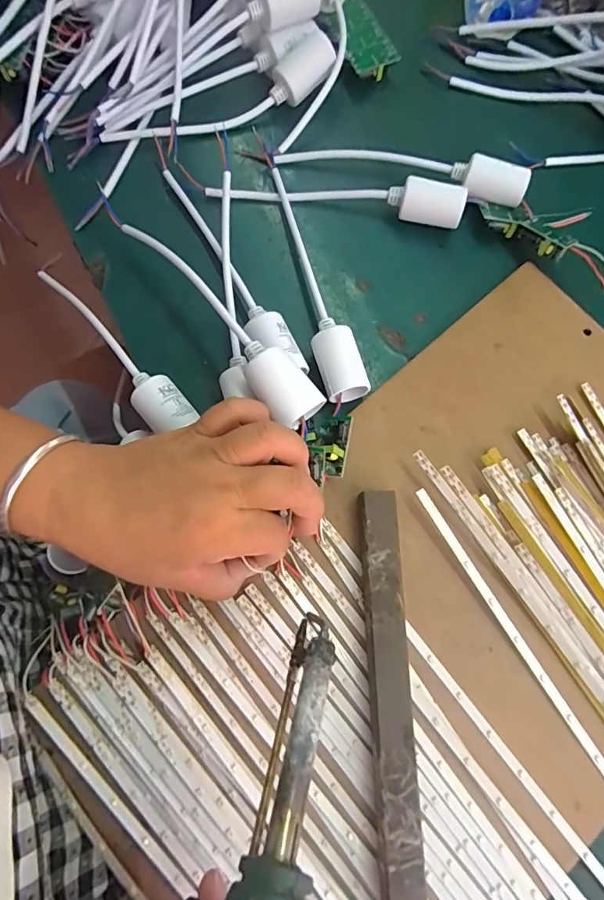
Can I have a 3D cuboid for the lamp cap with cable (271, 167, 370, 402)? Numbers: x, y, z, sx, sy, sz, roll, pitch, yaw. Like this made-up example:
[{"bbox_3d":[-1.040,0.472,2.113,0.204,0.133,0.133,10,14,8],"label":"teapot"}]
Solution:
[{"bbox_3d":[0.002,-0.118,0.320,0.028,0.023,0.180,-18,77,-5],"label":"lamp cap with cable"}]

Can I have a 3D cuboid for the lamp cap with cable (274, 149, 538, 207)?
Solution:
[{"bbox_3d":[0.070,-0.207,0.340,0.182,0.023,0.027,16,76,3],"label":"lamp cap with cable"}]

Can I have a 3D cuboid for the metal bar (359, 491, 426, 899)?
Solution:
[{"bbox_3d":[0.048,0.132,0.260,0.021,0.017,0.214,-2,76,-1],"label":"metal bar"}]

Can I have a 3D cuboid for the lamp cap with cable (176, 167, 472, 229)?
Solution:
[{"bbox_3d":[0.018,-0.184,0.336,0.196,0.025,0.022,8,76,1],"label":"lamp cap with cable"}]

